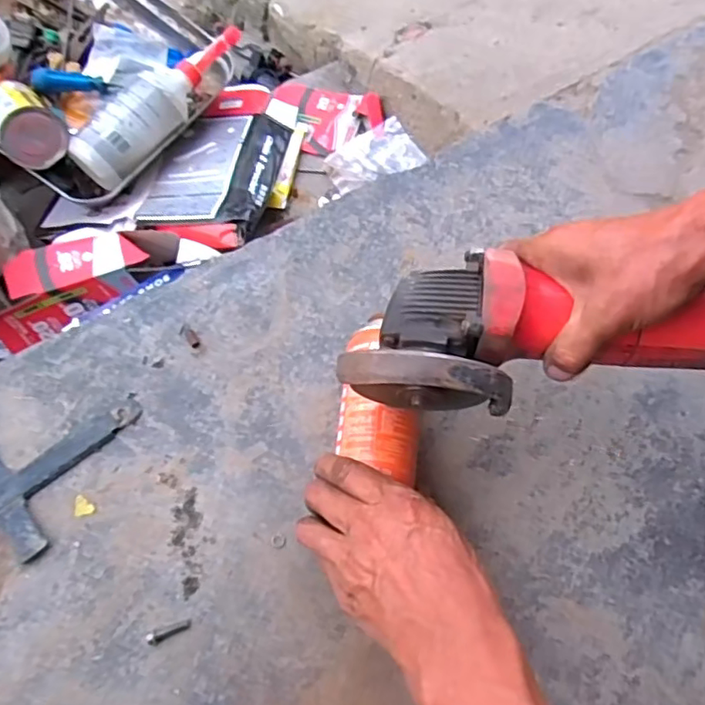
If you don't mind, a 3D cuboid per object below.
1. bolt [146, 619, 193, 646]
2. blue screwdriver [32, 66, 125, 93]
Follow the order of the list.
[{"bbox_3d":[-0.129,0.196,0.425,0.031,0.004,0.009,-24,66,-11],"label":"bolt"},{"bbox_3d":[-0.327,-0.323,0.722,0.096,0.018,0.019,-5,62,-25],"label":"blue screwdriver"}]

